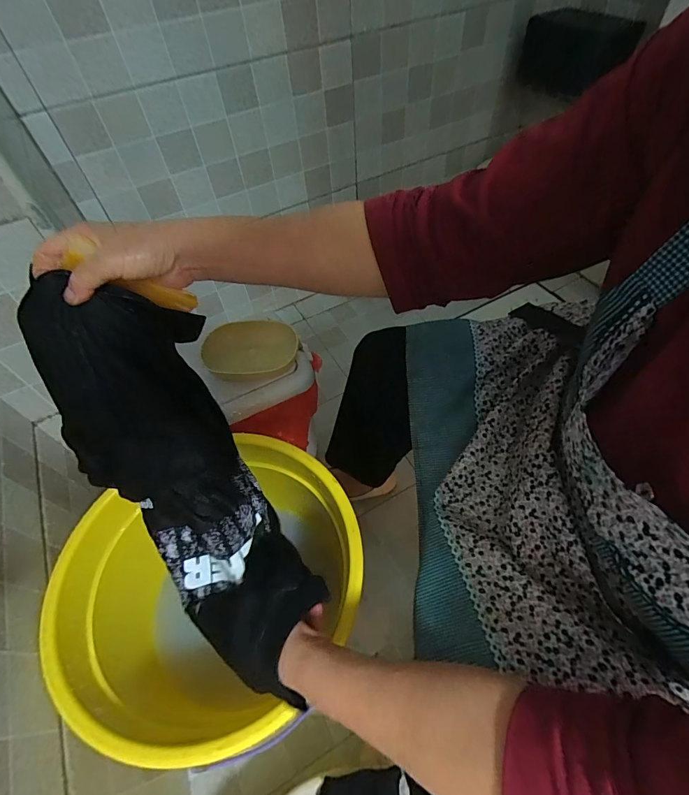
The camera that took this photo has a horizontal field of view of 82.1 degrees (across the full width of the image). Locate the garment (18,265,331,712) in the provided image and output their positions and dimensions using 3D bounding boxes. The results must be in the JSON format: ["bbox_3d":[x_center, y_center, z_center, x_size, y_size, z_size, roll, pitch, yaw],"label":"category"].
[{"bbox_3d":[-0.174,0.089,0.409,0.164,0.126,0.381,-25,93,-14],"label":"garment"}]

